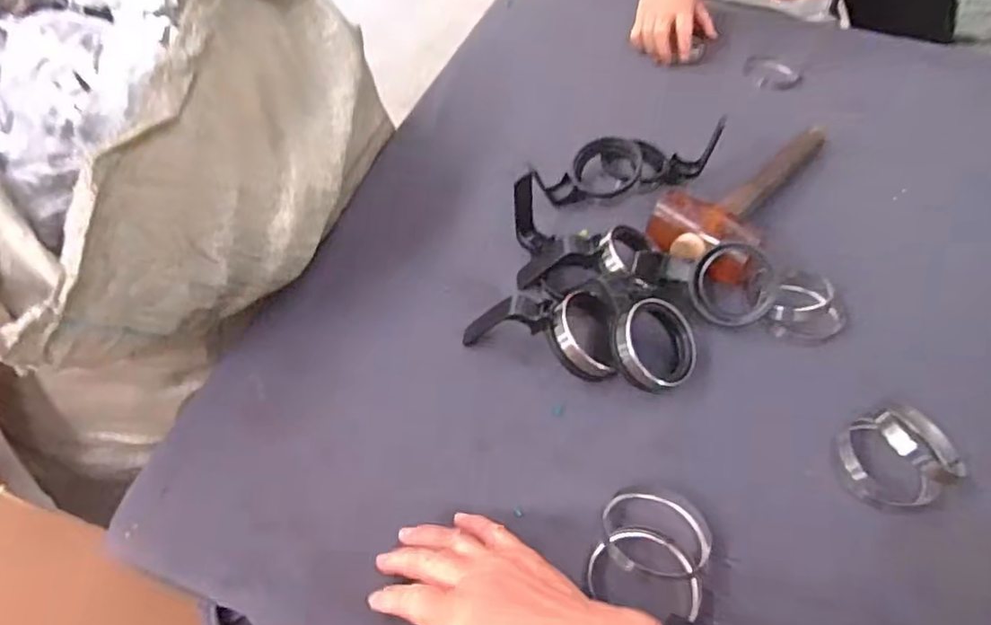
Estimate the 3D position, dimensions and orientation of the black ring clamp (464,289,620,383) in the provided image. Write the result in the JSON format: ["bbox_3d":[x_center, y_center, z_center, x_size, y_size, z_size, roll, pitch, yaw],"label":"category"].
[{"bbox_3d":[0.047,0.006,0.530,0.129,0.056,0.075,20,52,13],"label":"black ring clamp"}]

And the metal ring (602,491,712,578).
[{"bbox_3d":[0.109,0.148,0.434,0.072,0.020,0.059,2,50,-2],"label":"metal ring"}]

